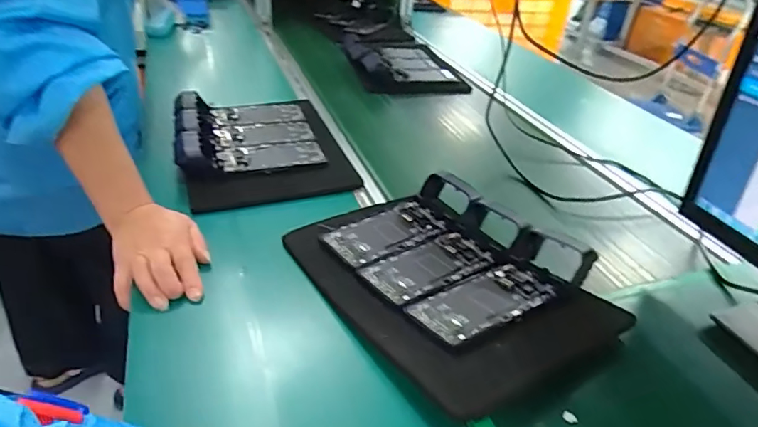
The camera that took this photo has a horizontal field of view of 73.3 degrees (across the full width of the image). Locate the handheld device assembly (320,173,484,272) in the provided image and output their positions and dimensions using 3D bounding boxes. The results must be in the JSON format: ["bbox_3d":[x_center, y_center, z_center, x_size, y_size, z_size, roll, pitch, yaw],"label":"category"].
[{"bbox_3d":[0.032,0.001,0.658,0.220,0.040,0.096,-24,43,-37],"label":"handheld device assembly"}]

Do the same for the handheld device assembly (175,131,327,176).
[{"bbox_3d":[-0.189,-0.097,0.769,0.220,0.038,0.078,-12,37,-25],"label":"handheld device assembly"}]

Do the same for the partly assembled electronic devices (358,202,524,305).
[{"bbox_3d":[0.085,0.041,0.602,0.216,0.030,0.092,-23,43,-37],"label":"partly assembled electronic devices"}]

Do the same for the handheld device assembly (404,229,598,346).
[{"bbox_3d":[0.133,0.074,0.539,0.213,0.042,0.083,-18,40,-33],"label":"handheld device assembly"}]

